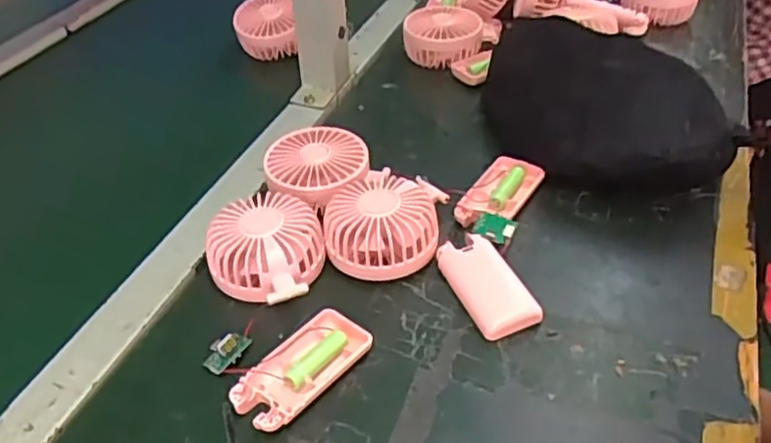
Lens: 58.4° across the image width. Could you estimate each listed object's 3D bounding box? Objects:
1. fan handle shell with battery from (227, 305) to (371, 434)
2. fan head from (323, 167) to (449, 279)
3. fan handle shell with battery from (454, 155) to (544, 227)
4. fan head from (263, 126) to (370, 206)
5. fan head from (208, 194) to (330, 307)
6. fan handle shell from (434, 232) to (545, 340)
[{"bbox_3d":[-0.054,0.097,0.455,0.045,0.012,0.096,29,49,32],"label":"fan handle shell with battery"},{"bbox_3d":[0.001,-0.002,0.543,0.084,0.043,0.101,12,42,17],"label":"fan head"},{"bbox_3d":[0.098,-0.022,0.589,0.047,0.017,0.094,23,46,27],"label":"fan handle shell with battery"},{"bbox_3d":[-0.058,-0.041,0.591,0.085,0.039,0.092,3,40,6],"label":"fan head"},{"bbox_3d":[-0.087,0.017,0.521,0.085,0.036,0.082,-2,40,1],"label":"fan head"},{"bbox_3d":[0.073,0.045,0.499,0.043,0.009,0.088,-28,51,-3],"label":"fan handle shell"}]

